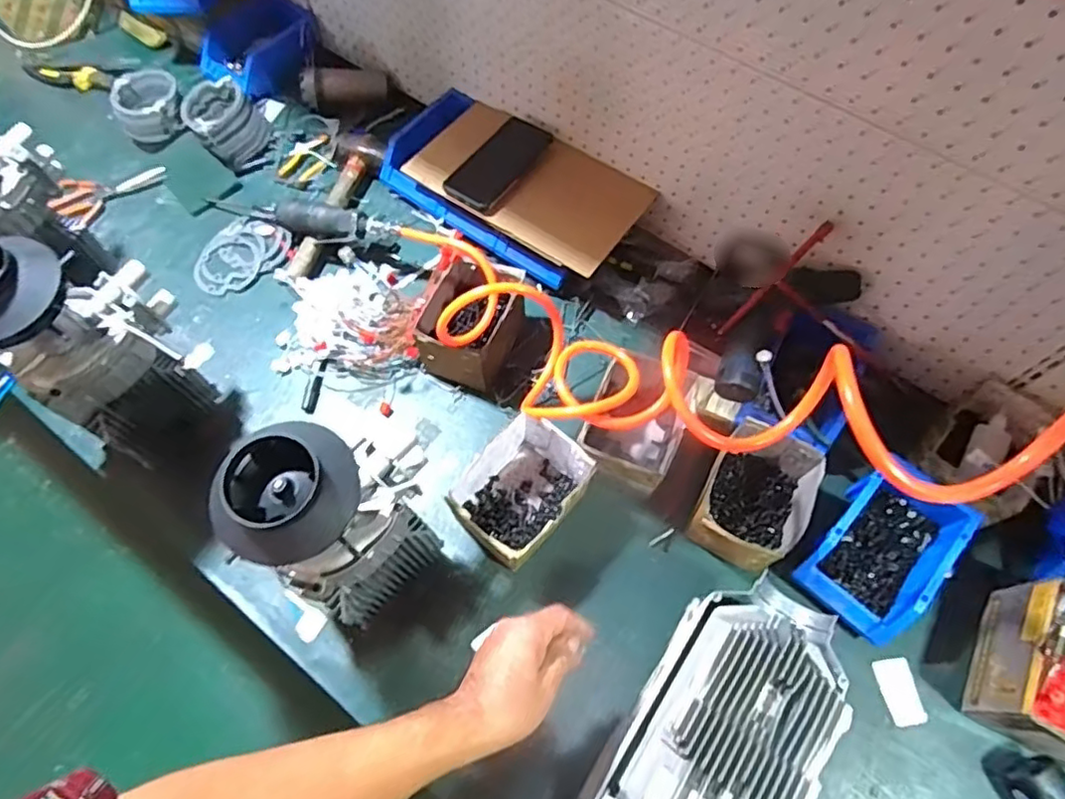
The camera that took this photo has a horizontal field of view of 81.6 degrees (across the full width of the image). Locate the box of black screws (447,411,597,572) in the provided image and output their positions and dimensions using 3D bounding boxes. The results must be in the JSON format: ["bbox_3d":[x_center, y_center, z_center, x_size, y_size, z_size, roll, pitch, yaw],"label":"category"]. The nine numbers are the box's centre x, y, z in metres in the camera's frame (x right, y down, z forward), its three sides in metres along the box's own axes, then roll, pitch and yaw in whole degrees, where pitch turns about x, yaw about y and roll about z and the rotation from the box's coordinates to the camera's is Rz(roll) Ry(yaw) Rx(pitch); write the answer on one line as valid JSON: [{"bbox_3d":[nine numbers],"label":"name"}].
[{"bbox_3d":[-0.015,0.108,0.730,0.124,0.092,0.159,34,69,14],"label":"box of black screws"}]

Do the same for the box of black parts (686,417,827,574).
[{"bbox_3d":[0.260,0.118,0.727,0.111,0.071,0.162,29,68,12],"label":"box of black parts"}]

